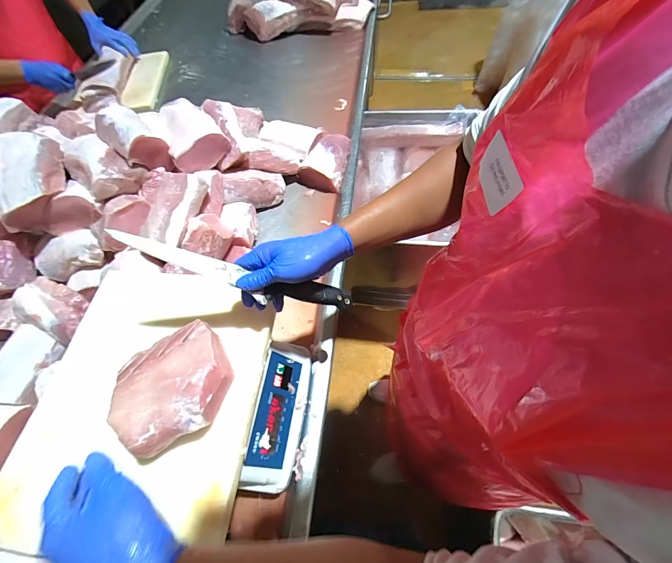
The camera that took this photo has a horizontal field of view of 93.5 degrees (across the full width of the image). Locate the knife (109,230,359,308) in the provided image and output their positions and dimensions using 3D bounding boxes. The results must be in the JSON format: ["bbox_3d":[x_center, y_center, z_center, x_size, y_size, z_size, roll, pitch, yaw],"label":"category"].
[{"bbox_3d":[-0.115,-0.008,0.411,0.298,0.018,0.028,15,57,-22],"label":"knife"}]

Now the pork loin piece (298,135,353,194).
[{"bbox_3d":[-0.025,-0.331,0.867,0.119,0.074,0.149,17,62,14],"label":"pork loin piece"}]

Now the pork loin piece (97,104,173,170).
[{"bbox_3d":[-0.444,-0.310,0.691,0.152,0.093,0.096,39,70,23],"label":"pork loin piece"}]

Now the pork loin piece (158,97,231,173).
[{"bbox_3d":[-0.327,-0.343,0.720,0.119,0.072,0.190,-25,61,-10],"label":"pork loin piece"}]

